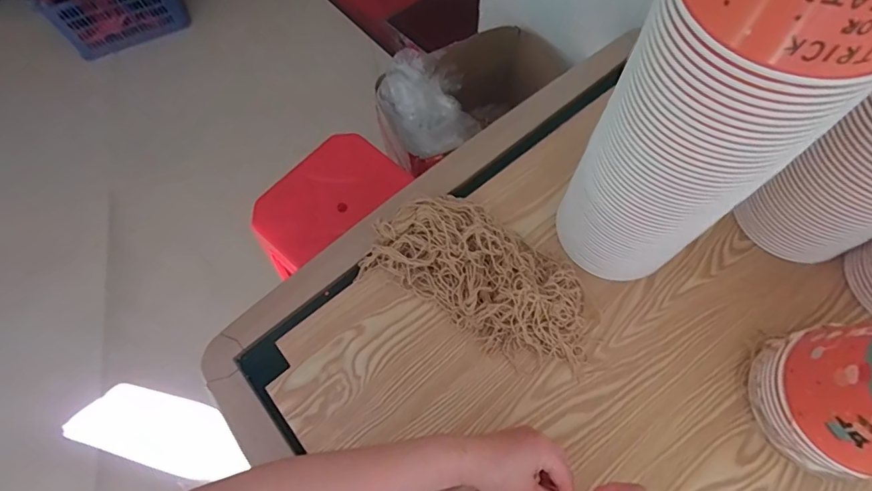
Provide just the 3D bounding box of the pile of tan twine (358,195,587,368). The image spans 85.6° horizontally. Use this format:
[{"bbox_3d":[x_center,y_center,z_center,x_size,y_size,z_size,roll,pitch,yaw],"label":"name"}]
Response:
[{"bbox_3d":[0.066,0.037,0.630,0.312,0.068,0.155,31,73,14],"label":"pile of tan twine"}]

